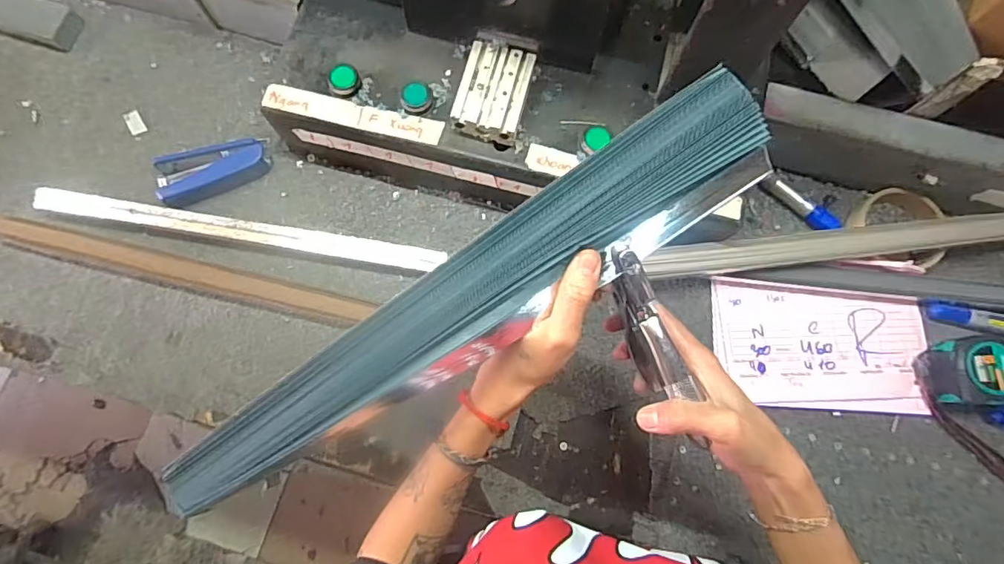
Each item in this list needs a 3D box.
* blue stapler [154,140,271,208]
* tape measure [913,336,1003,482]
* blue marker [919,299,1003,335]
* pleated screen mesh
[{"bbox_3d":[-0.299,-0.118,0.539,0.109,0.019,0.058,-19,79,-4],"label":"blue stapler"},{"bbox_3d":[0.438,0.118,0.473,0.074,0.040,0.133,-4,77,-1],"label":"tape measure"},{"bbox_3d":[0.487,0.040,0.502,0.144,0.014,0.020,13,79,2],"label":"blue marker"},{"bbox_3d":[-0.032,0.013,0.305,0.396,0.018,0.050,-34,81,6],"label":"pleated screen mesh"}]

